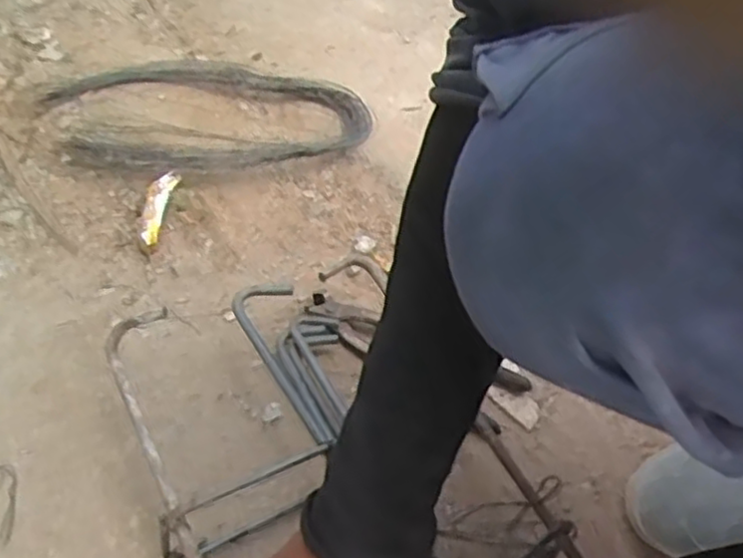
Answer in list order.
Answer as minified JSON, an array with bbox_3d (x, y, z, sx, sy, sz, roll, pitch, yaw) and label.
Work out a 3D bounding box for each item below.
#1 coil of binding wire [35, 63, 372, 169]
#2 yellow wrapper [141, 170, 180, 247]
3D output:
[{"bbox_3d":[-0.211,-0.217,0.934,0.397,0.045,0.261,-6,43,-11],"label":"coil of binding wire"},{"bbox_3d":[-0.223,-0.077,0.747,0.031,0.022,0.089,3,54,-1],"label":"yellow wrapper"}]

